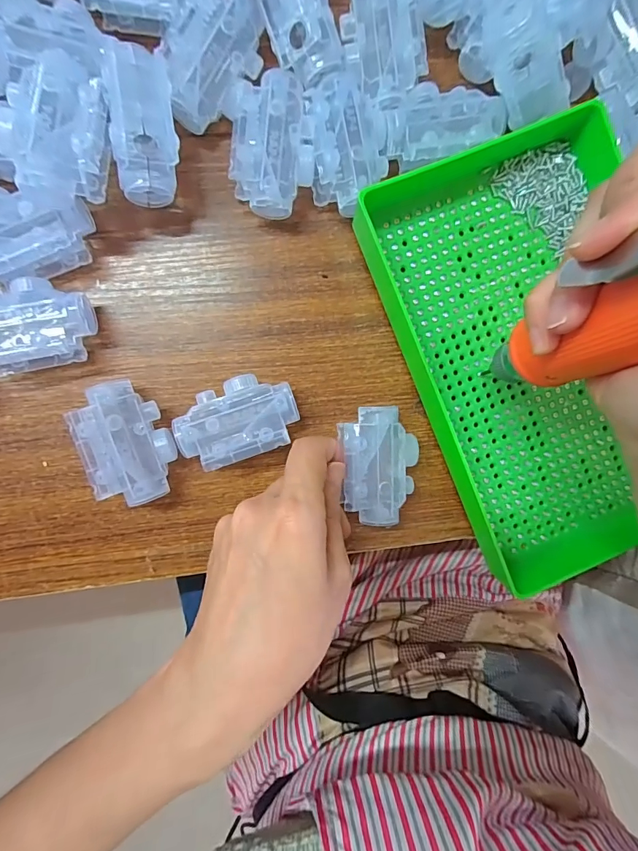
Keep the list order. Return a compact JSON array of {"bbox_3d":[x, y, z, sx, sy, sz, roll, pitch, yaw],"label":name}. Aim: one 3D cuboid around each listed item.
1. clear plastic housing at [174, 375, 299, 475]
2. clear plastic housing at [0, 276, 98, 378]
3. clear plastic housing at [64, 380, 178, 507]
[{"bbox_3d":[-0.047,-0.004,0.239,0.067,0.032,0.043,-19,95,-4],"label":"clear plastic housing"},{"bbox_3d":[-0.161,-0.055,0.224,0.062,0.031,0.046,-12,94,-4],"label":"clear plastic housing"},{"bbox_3d":[-0.108,0.009,0.233,0.044,0.027,0.068,-19,95,-4],"label":"clear plastic housing"}]

